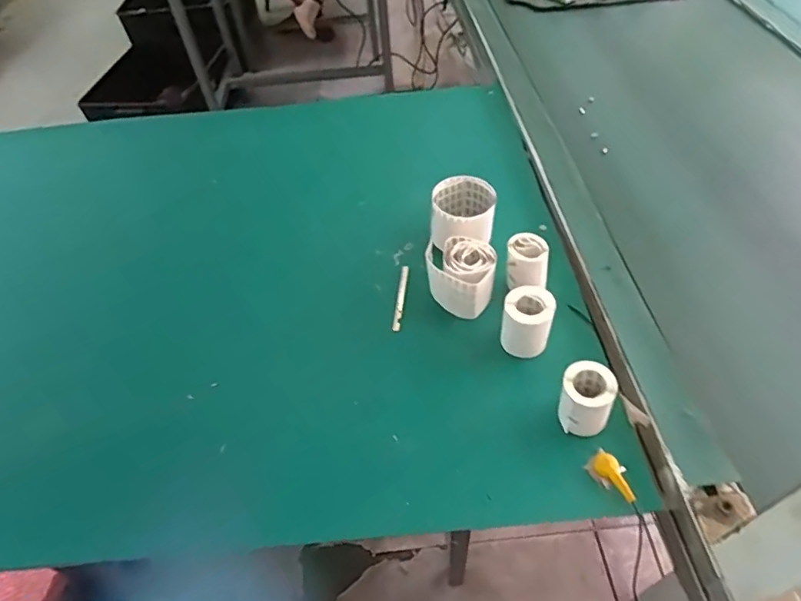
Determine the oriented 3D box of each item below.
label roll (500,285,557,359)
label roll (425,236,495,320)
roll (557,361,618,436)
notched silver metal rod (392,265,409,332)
[{"bbox_3d":[0.113,0.022,0.470,0.042,0.055,0.044,-2,50,3],"label":"label roll"},{"bbox_3d":[0.059,-0.023,0.513,0.064,0.052,0.066,-2,50,3],"label":"label roll"},{"bbox_3d":[0.146,0.078,0.414,0.037,0.058,0.039,-2,50,3],"label":"roll"},{"bbox_3d":[0.001,-0.003,0.532,0.008,0.007,0.083,2,51,8],"label":"notched silver metal rod"}]

